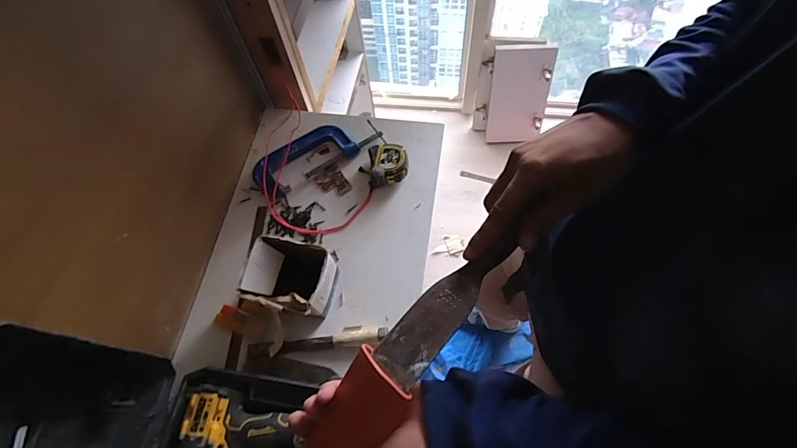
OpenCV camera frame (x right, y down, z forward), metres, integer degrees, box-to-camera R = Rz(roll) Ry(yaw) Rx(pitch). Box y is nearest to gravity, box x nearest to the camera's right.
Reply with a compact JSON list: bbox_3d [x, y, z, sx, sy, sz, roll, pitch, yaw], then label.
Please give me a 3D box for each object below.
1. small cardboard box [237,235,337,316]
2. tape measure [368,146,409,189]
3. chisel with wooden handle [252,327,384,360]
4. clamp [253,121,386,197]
[{"bbox_3d":[-0.177,0.097,0.676,0.131,0.105,0.115,15,66,11],"label":"small cardboard box"},{"bbox_3d":[-0.020,-0.114,0.791,0.073,0.043,0.078,-3,64,2],"label":"tape measure"},{"bbox_3d":[-0.137,0.196,0.672,0.235,0.022,0.027,-7,64,0],"label":"chisel with wooden handle"},{"bbox_3d":[-0.169,-0.154,0.822,0.262,0.047,0.109,-31,66,-11],"label":"clamp"}]

